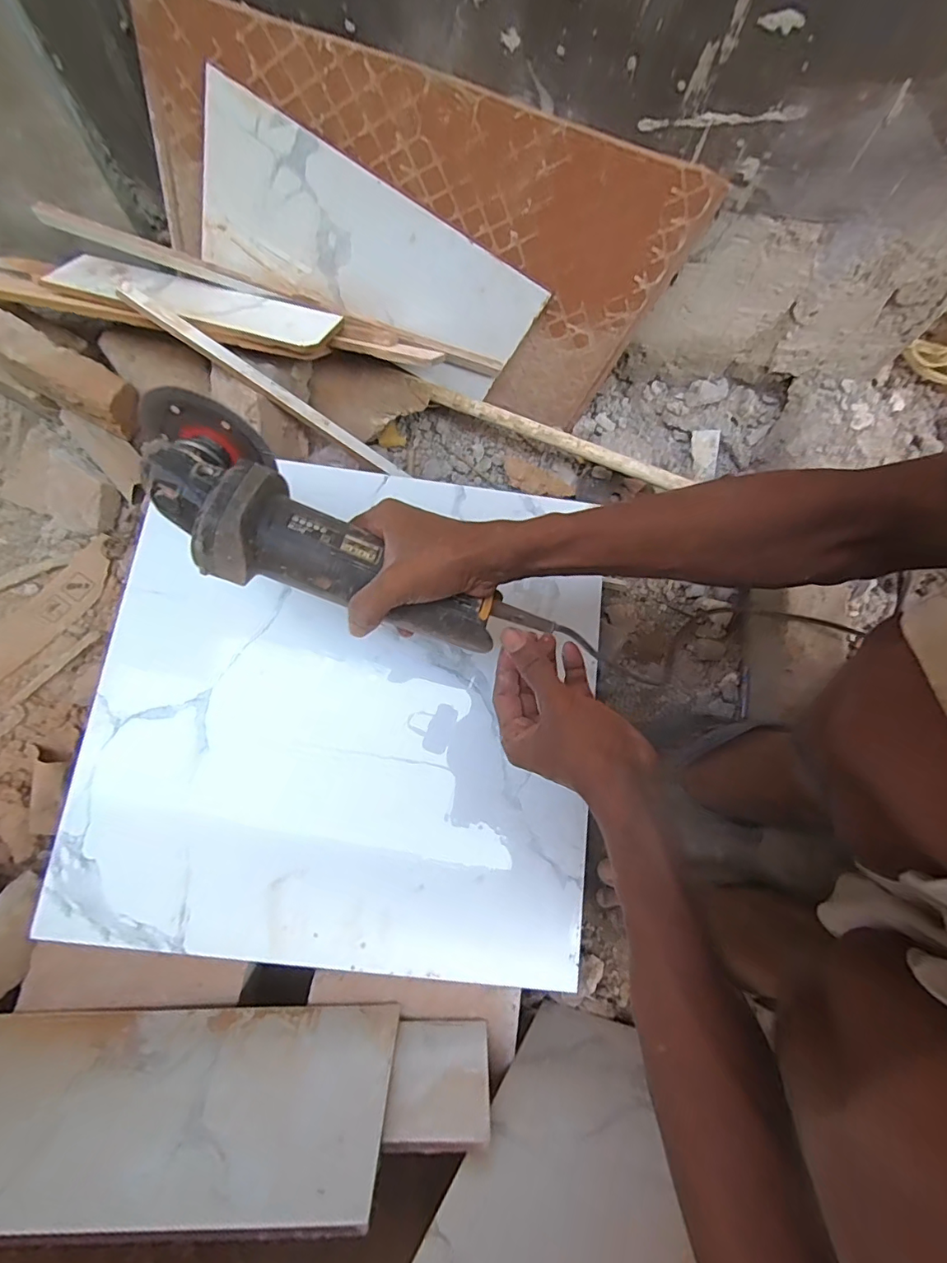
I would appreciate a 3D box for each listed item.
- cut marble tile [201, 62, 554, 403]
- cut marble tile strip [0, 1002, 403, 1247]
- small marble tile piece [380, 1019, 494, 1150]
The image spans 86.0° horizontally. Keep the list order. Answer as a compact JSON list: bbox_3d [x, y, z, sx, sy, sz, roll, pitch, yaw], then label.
[{"bbox_3d":[-0.102,-0.372,0.527,0.327,0.151,0.011,19,60,-21],"label":"cut marble tile"},{"bbox_3d":[-0.305,0.352,0.379,0.477,0.164,0.009,1,95,-1],"label":"cut marble tile strip"},{"bbox_3d":[-0.026,0.358,0.408,0.077,0.100,0.004,5,98,-2],"label":"small marble tile piece"}]

